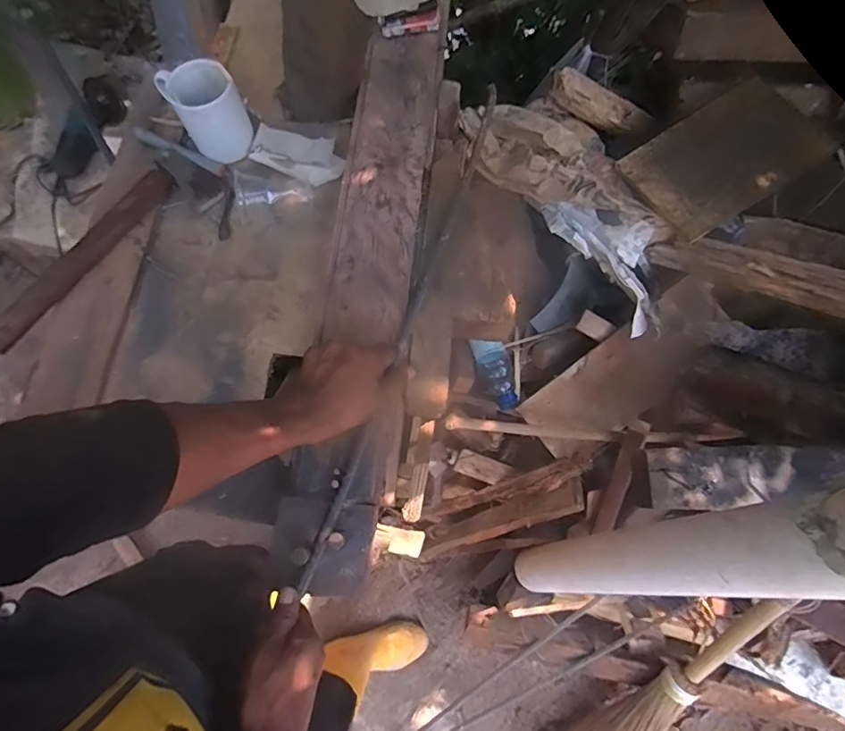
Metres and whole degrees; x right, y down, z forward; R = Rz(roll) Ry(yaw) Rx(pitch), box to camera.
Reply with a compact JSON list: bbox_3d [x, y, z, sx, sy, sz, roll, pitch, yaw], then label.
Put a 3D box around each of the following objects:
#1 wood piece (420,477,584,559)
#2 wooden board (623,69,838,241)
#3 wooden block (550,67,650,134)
[{"bbox_3d":[0.155,0.333,1.059,0.426,0.042,0.062,-35,78,36],"label":"wood piece"},{"bbox_3d":[0.519,-0.360,0.865,0.295,0.023,0.200,-33,70,1],"label":"wooden board"},{"bbox_3d":[0.327,-0.482,0.929,0.202,0.057,0.052,10,78,-25],"label":"wooden block"}]

